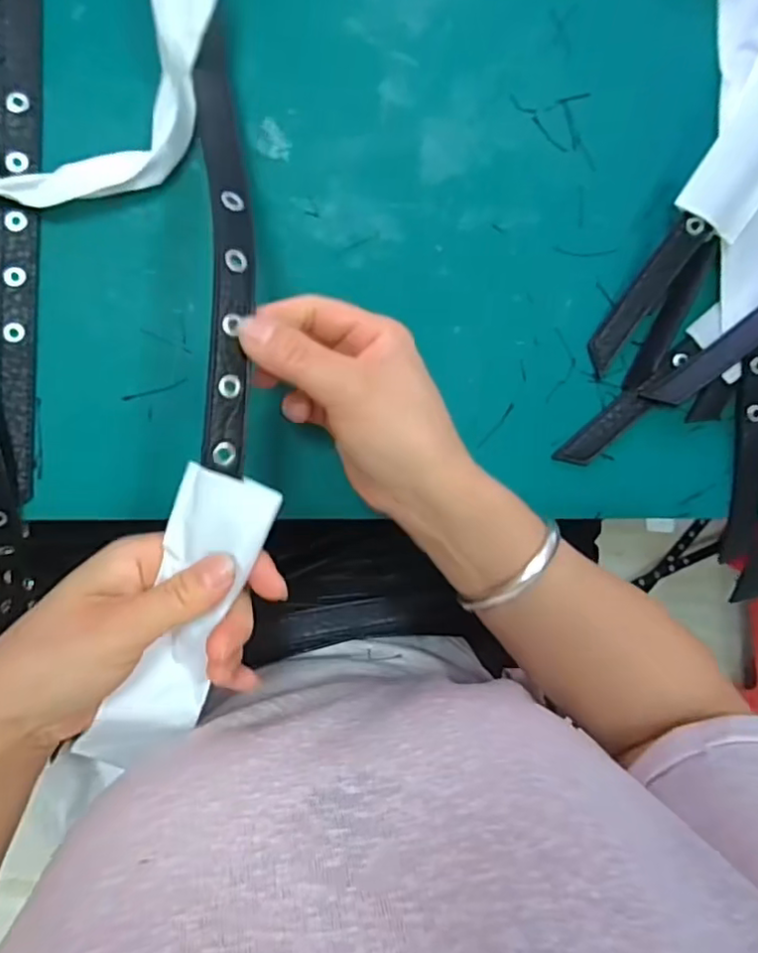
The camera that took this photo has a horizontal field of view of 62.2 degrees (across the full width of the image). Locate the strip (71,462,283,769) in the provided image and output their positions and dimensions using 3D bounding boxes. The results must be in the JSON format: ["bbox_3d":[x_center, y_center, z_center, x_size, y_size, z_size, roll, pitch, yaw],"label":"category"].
[{"bbox_3d":[-0.090,0.068,0.287,0.044,0.014,0.144,20,97,-9],"label":"strip"}]

